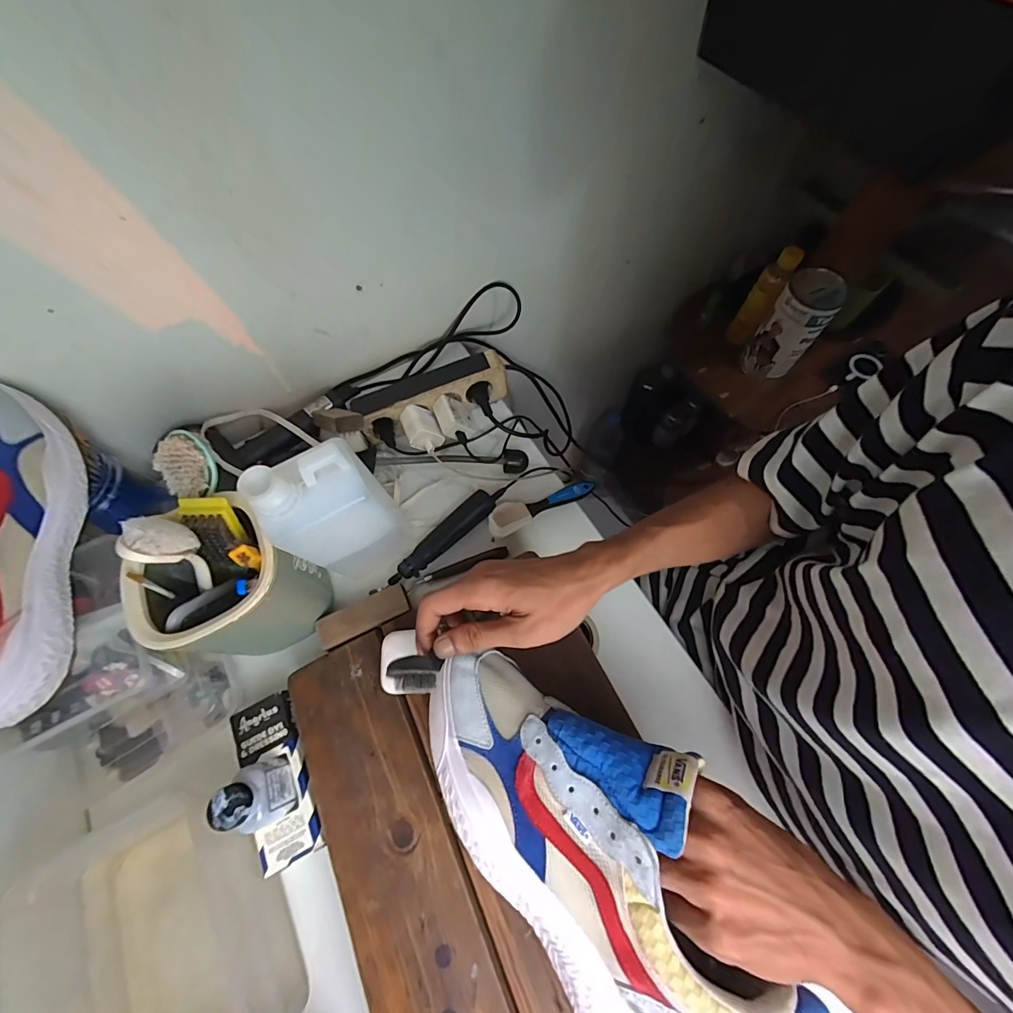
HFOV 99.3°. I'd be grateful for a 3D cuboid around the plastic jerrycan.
[{"bbox_3d":[-0.158,0.007,0.414,0.089,0.206,0.063,-29,68,-10],"label":"plastic jerrycan"}]

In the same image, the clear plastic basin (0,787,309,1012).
[{"bbox_3d":[-0.274,0.351,0.334,0.159,0.085,0.213,-28,68,-10],"label":"clear plastic basin"}]

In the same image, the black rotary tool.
[{"bbox_3d":[-0.076,0.037,0.498,0.179,0.025,0.030,-38,70,-13],"label":"black rotary tool"}]

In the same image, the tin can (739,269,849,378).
[{"bbox_3d":[0.471,-0.295,0.714,0.081,0.157,0.084,-1,66,2],"label":"tin can"}]

